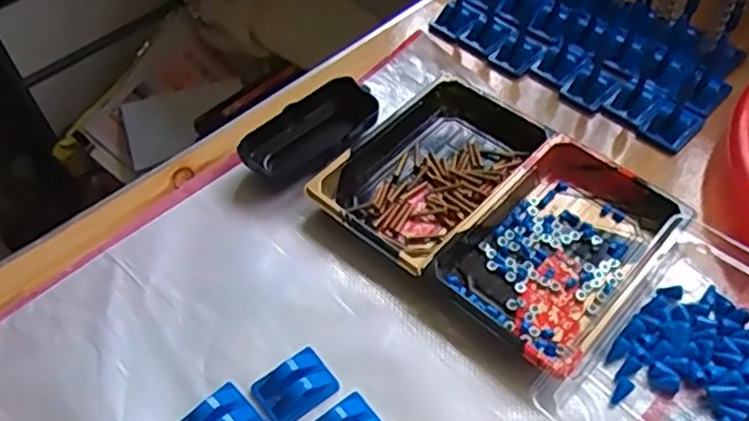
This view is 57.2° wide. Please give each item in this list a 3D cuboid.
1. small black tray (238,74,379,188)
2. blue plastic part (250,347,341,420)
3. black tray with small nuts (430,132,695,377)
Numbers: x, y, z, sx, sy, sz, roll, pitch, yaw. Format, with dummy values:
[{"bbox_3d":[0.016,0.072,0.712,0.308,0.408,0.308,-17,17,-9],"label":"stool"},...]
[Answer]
[{"bbox_3d":[-0.046,-0.056,0.523,0.107,0.024,0.057,-38,59,-24],"label":"small black tray"},{"bbox_3d":[-0.047,0.103,0.406,0.044,0.013,0.033,-33,57,-21],"label":"blue plastic part"},{"bbox_3d":[0.122,0.022,0.449,0.107,0.028,0.161,35,61,27],"label":"black tray with small nuts"}]

